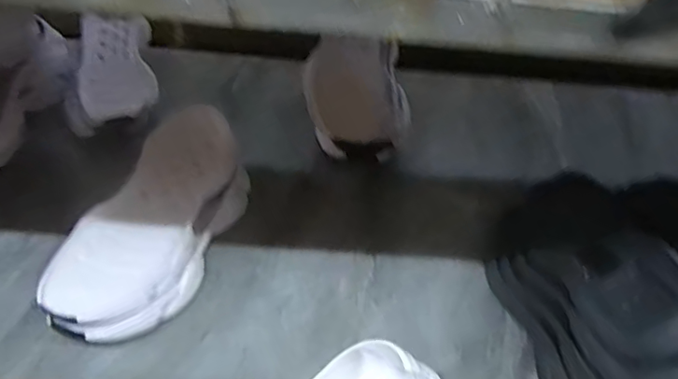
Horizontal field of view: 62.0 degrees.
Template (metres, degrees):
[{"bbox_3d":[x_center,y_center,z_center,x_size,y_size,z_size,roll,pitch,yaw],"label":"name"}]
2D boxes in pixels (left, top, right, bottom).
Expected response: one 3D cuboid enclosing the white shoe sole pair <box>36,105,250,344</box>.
[{"bbox_3d":[-0.185,0.029,0.580,0.126,0.092,0.270,19,41,15],"label":"white shoe sole pair"}]

